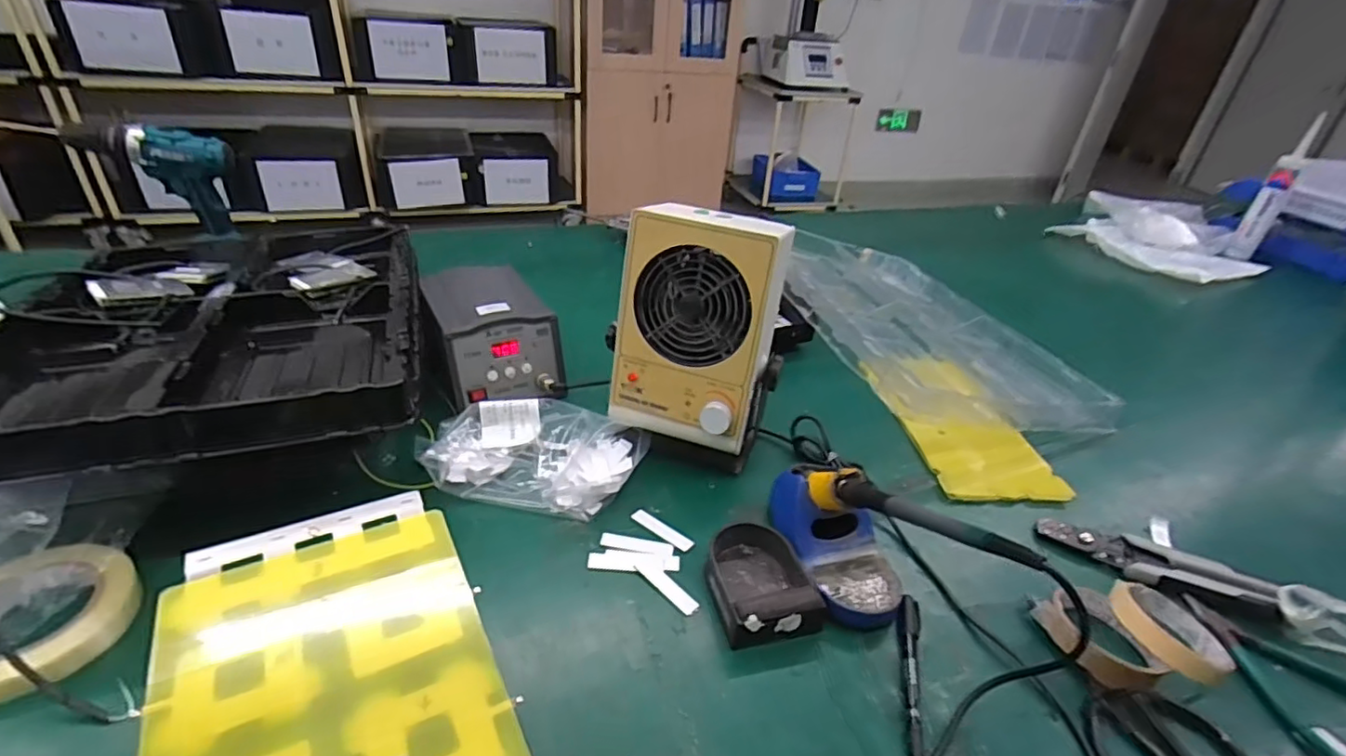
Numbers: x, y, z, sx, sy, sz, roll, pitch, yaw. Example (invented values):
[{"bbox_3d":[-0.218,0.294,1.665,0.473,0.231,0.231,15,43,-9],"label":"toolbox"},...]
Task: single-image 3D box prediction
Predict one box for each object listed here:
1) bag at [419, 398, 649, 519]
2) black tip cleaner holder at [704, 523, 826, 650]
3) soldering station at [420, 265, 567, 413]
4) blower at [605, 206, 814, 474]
[{"bbox_3d":[-0.139,0.075,0.621,0.212,0.052,0.120,9,32,6],"label":"bag"},{"bbox_3d":[0.070,0.167,0.512,0.080,0.033,0.104,-5,34,-17],"label":"black tip cleaner holder"},{"bbox_3d":[-0.225,-0.060,0.751,0.133,0.088,0.203,-11,36,-25],"label":"soldering station"},{"bbox_3d":[0.032,-0.028,0.626,0.158,0.269,0.125,17,34,18],"label":"blower"}]

